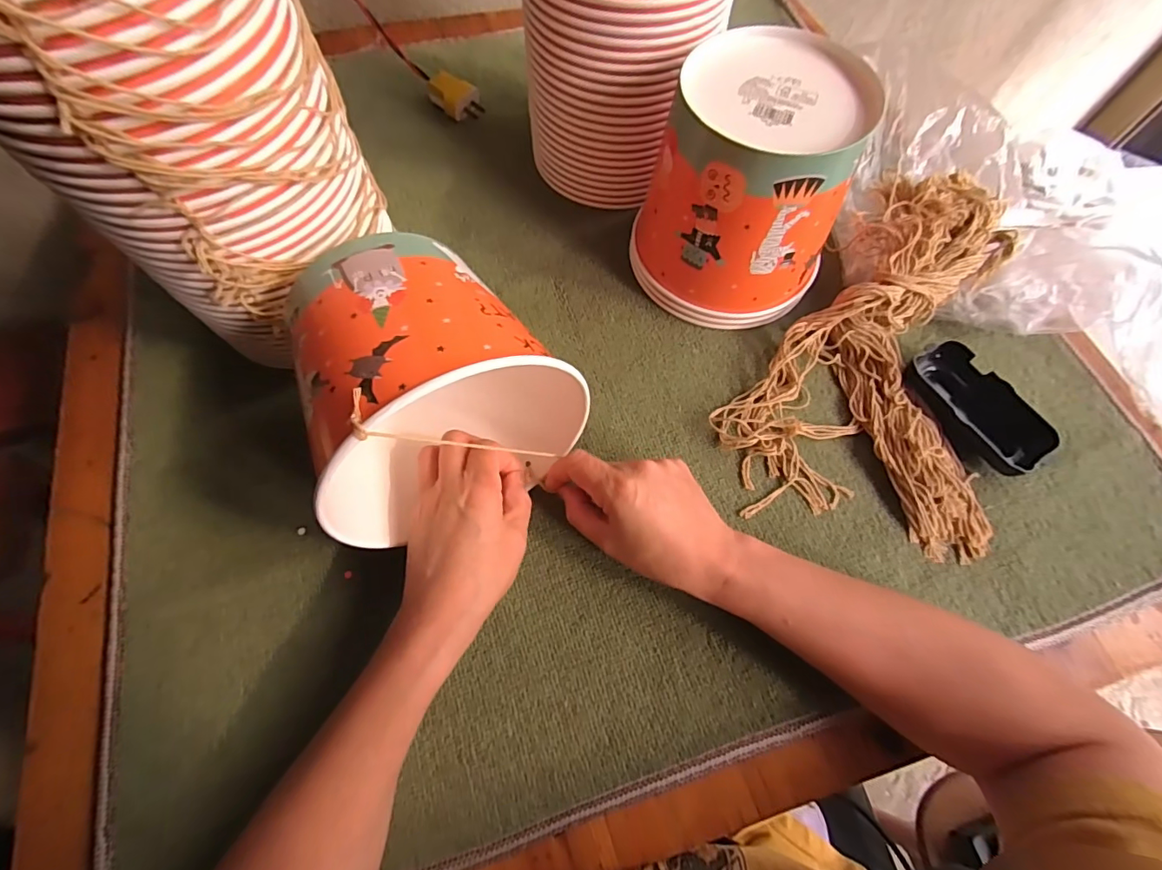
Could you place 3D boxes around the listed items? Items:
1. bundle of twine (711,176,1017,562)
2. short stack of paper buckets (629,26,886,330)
[{"bbox_3d":[0.236,-0.084,0.397,0.196,0.054,0.322,15,68,6],"label":"bundle of twine"},{"bbox_3d":[0.132,-0.187,0.384,0.146,0.146,0.141,28,70,11],"label":"short stack of paper buckets"}]

